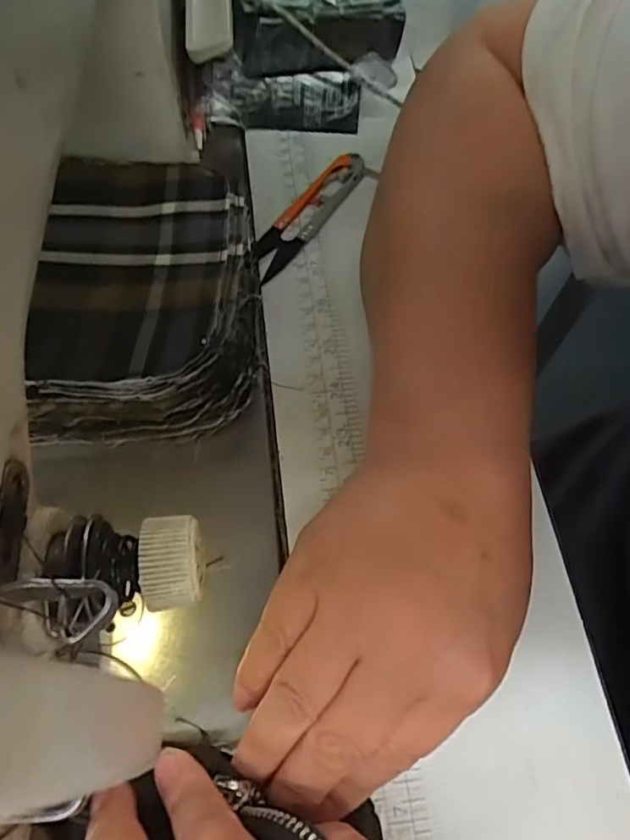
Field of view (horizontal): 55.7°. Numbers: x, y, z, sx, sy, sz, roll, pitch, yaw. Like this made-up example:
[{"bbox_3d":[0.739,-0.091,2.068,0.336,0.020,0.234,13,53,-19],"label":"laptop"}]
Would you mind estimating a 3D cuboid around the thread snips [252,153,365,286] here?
[{"bbox_3d":[-0.005,-0.115,0.327,0.024,0.012,0.088,34,67,14],"label":"thread snips"}]

